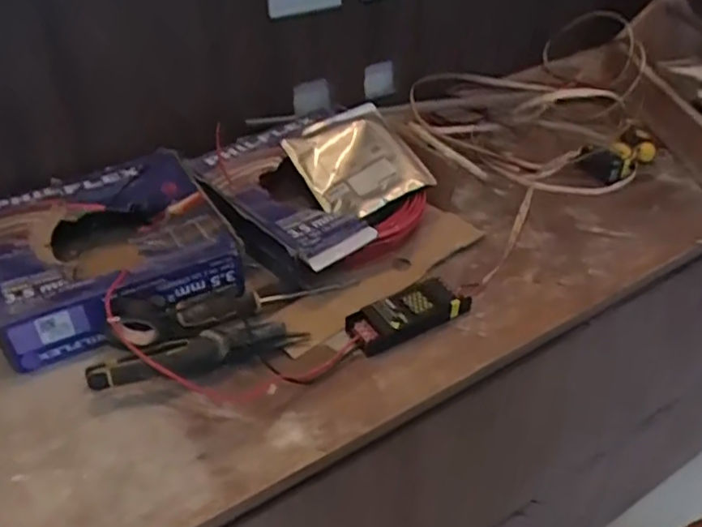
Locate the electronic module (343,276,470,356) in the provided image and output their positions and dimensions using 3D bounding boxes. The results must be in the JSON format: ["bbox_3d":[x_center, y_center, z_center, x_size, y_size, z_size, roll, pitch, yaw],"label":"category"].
[{"bbox_3d":[0.064,0.054,0.739,0.138,0.019,0.061,-21,43,-23],"label":"electronic module"}]

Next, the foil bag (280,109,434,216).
[{"bbox_3d":[0.010,-0.140,0.898,0.146,0.031,0.176,-28,56,-8],"label":"foil bag"}]

